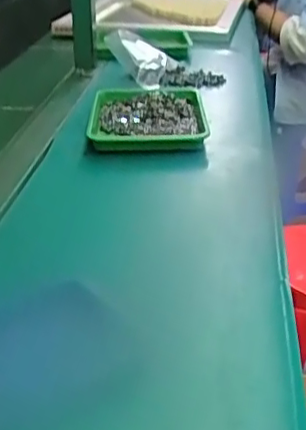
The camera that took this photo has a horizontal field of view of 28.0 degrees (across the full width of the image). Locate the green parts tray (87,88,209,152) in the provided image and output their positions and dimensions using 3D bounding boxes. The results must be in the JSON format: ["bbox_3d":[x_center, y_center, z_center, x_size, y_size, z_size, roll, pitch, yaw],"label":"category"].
[{"bbox_3d":[-0.007,-0.147,0.911,0.166,0.029,0.237,-2,27,0],"label":"green parts tray"}]

